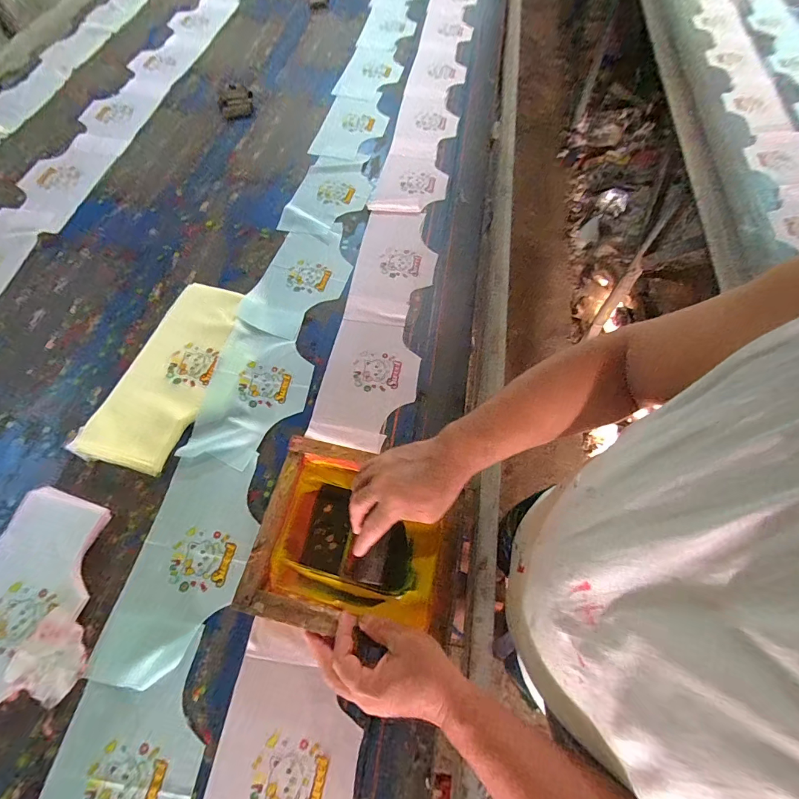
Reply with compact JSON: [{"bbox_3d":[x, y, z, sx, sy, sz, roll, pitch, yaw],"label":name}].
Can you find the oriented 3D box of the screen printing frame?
[{"bbox_3d":[-0.045,0.188,0.526,0.263,0.062,0.217,11,62,4],"label":"screen printing frame"}]

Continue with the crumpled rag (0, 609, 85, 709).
[{"bbox_3d":[-0.395,0.294,0.451,0.069,0.026,0.074,27,65,12],"label":"crumpled rag"}]

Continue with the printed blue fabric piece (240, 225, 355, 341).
[{"bbox_3d":[-0.177,-0.234,0.738,0.144,0.018,0.276,15,63,6],"label":"printed blue fabric piece"}]

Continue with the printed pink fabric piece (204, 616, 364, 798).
[{"bbox_3d":[-0.127,0.413,0.421,0.150,0.005,0.284,11,64,-1],"label":"printed pink fabric piece"}]

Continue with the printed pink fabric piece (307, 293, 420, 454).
[{"bbox_3d":[-0.045,-0.048,0.660,0.149,0.010,0.279,10,62,1],"label":"printed pink fabric piece"}]

